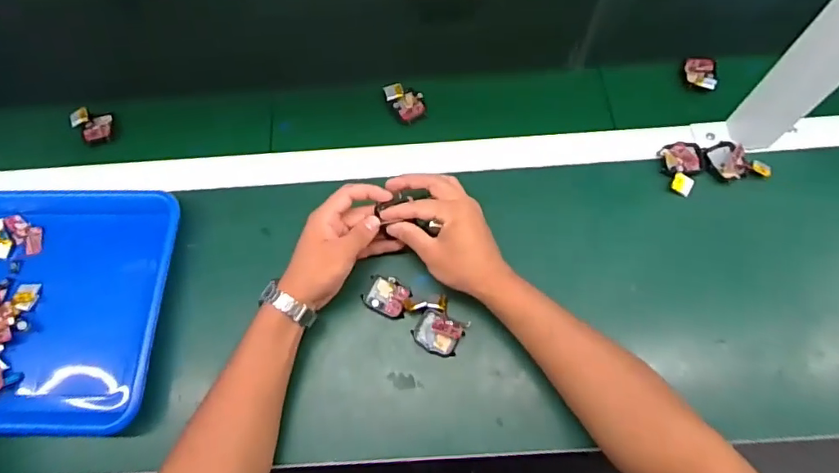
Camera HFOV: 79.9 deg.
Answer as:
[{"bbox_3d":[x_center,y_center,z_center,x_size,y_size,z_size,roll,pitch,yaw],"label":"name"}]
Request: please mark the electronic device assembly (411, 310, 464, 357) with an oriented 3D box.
[{"bbox_3d":[0.018,0.097,0.502,0.046,0.015,0.035,26,71,13],"label":"electronic device assembly"}]

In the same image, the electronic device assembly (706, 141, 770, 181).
[{"bbox_3d":[0.351,-0.079,0.551,0.063,0.014,0.040,35,74,16],"label":"electronic device assembly"}]

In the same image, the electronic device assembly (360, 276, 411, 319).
[{"bbox_3d":[-0.034,0.062,0.519,0.046,0.009,0.037,21,70,11],"label":"electronic device assembly"}]

